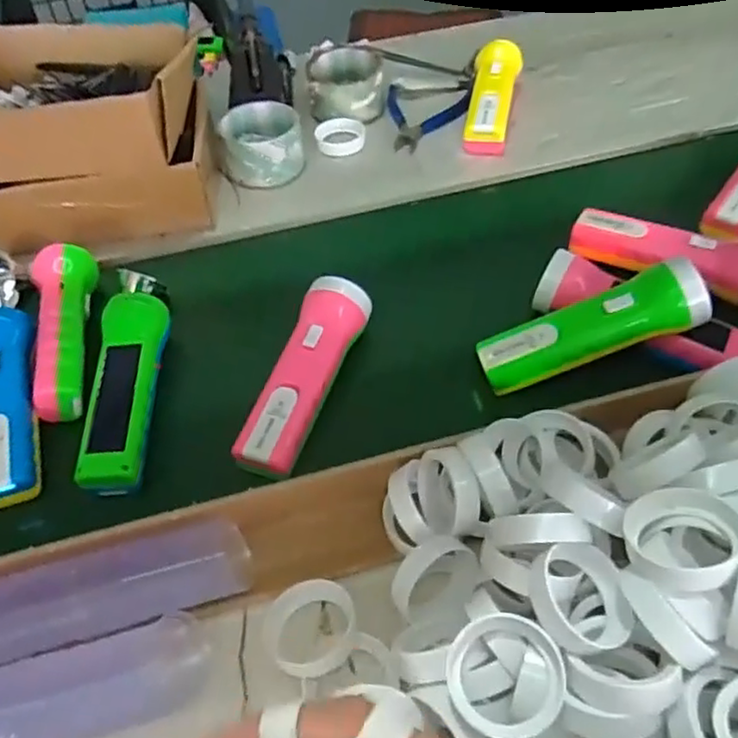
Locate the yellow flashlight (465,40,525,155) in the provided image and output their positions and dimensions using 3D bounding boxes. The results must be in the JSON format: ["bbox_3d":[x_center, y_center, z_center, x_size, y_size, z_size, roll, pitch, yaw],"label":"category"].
[{"bbox_3d":[0.133,-0.294,0.735,0.049,0.040,0.166,8,53,11],"label":"yellow flashlight"}]

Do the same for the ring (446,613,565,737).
[{"bbox_3d":[0.065,0.145,0.322,0.054,0.009,0.054,-7,65,15],"label":"ring"}]

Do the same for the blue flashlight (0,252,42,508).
[{"bbox_3d":[-0.283,-0.003,0.523,0.051,0.038,0.232,-19,53,-10],"label":"blue flashlight"}]

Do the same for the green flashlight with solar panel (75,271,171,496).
[{"bbox_3d":[-0.183,-0.001,0.522,0.049,0.043,0.204,-4,52,2],"label":"green flashlight with solar panel"}]

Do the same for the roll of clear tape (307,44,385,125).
[{"bbox_3d":[-0.024,-0.316,0.758,0.081,0.042,0.093,-3,52,3],"label":"roll of clear tape"}]

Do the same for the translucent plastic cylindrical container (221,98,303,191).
[{"bbox_3d":[-0.109,-0.230,0.701,0.082,0.048,0.090,-10,52,-3],"label":"translucent plastic cylindrical container"}]

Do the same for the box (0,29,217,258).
[{"bbox_3d":[-0.272,-0.236,0.649,0.221,0.135,0.211,-8,52,-1],"label":"box"}]

